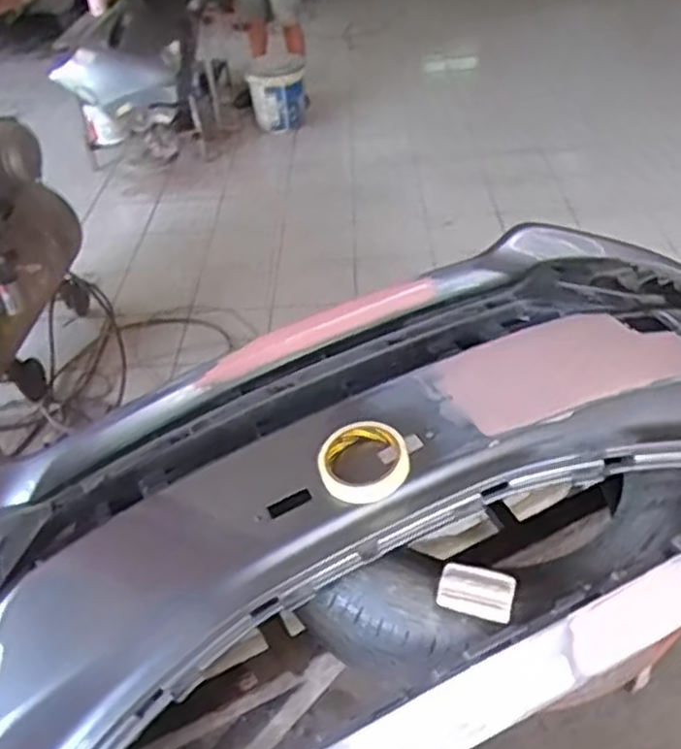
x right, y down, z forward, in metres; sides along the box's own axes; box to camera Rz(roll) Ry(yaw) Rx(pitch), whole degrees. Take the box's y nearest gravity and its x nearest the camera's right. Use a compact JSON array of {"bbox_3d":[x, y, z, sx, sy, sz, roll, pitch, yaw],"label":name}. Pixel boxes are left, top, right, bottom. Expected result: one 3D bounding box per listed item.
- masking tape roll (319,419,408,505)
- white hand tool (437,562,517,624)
[{"bbox_3d":[0.026,0.094,0.793,0.096,0.034,0.097,-3,40,3],"label":"masking tape roll"},{"bbox_3d":[0.136,0.213,0.721,0.071,0.017,0.052,13,43,21],"label":"white hand tool"}]

